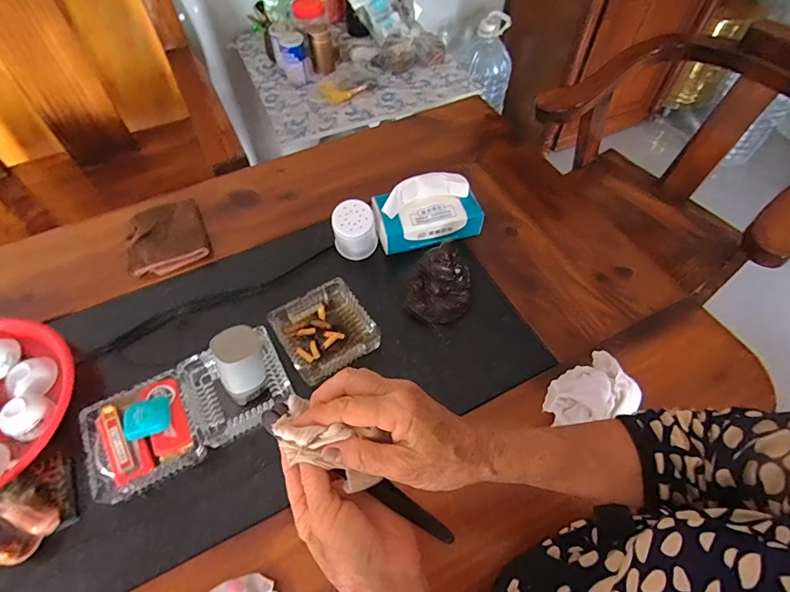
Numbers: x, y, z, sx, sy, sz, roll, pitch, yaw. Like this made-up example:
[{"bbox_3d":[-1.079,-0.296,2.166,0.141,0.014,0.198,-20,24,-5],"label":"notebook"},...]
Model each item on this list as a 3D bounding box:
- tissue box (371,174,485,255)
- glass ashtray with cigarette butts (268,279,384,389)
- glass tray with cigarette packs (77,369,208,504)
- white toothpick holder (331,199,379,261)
[{"bbox_3d":[0.050,-0.132,0.692,0.164,0.094,0.088,-9,56,-4],"label":"tissue box"},{"bbox_3d":[-0.098,0.046,0.615,0.123,0.028,0.124,-30,60,-17],"label":"glass ashtray with cigarette butts"},{"bbox_3d":[-0.310,0.164,0.530,0.122,0.057,0.122,-26,59,-15],"label":"glass tray with cigarette packs"},{"bbox_3d":[-0.063,-0.096,0.678,0.067,0.084,0.057,-7,56,-3],"label":"white toothpick holder"}]

